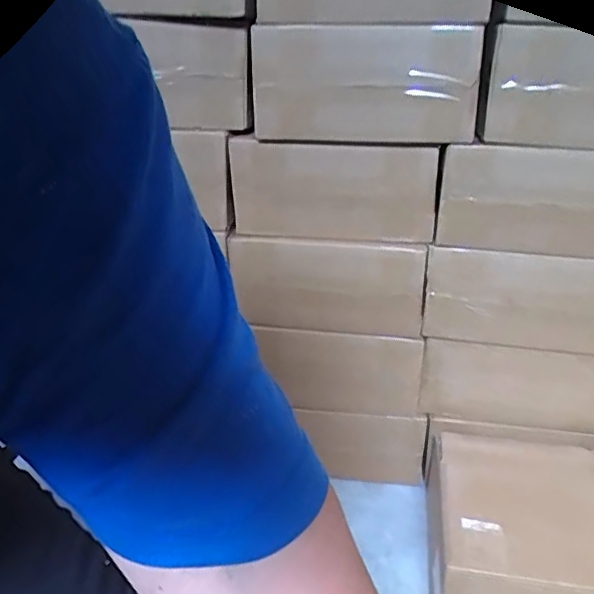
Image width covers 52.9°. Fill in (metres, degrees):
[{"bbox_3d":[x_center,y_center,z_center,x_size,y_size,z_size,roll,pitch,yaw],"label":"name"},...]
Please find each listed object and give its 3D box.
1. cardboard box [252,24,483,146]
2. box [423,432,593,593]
[{"bbox_3d":[0.092,-0.276,0.761,0.265,0.125,0.195,10,28,17],"label":"cardboard box"},{"bbox_3d":[0.297,0.301,0.726,0.262,0.134,0.225,6,26,11],"label":"box"}]

